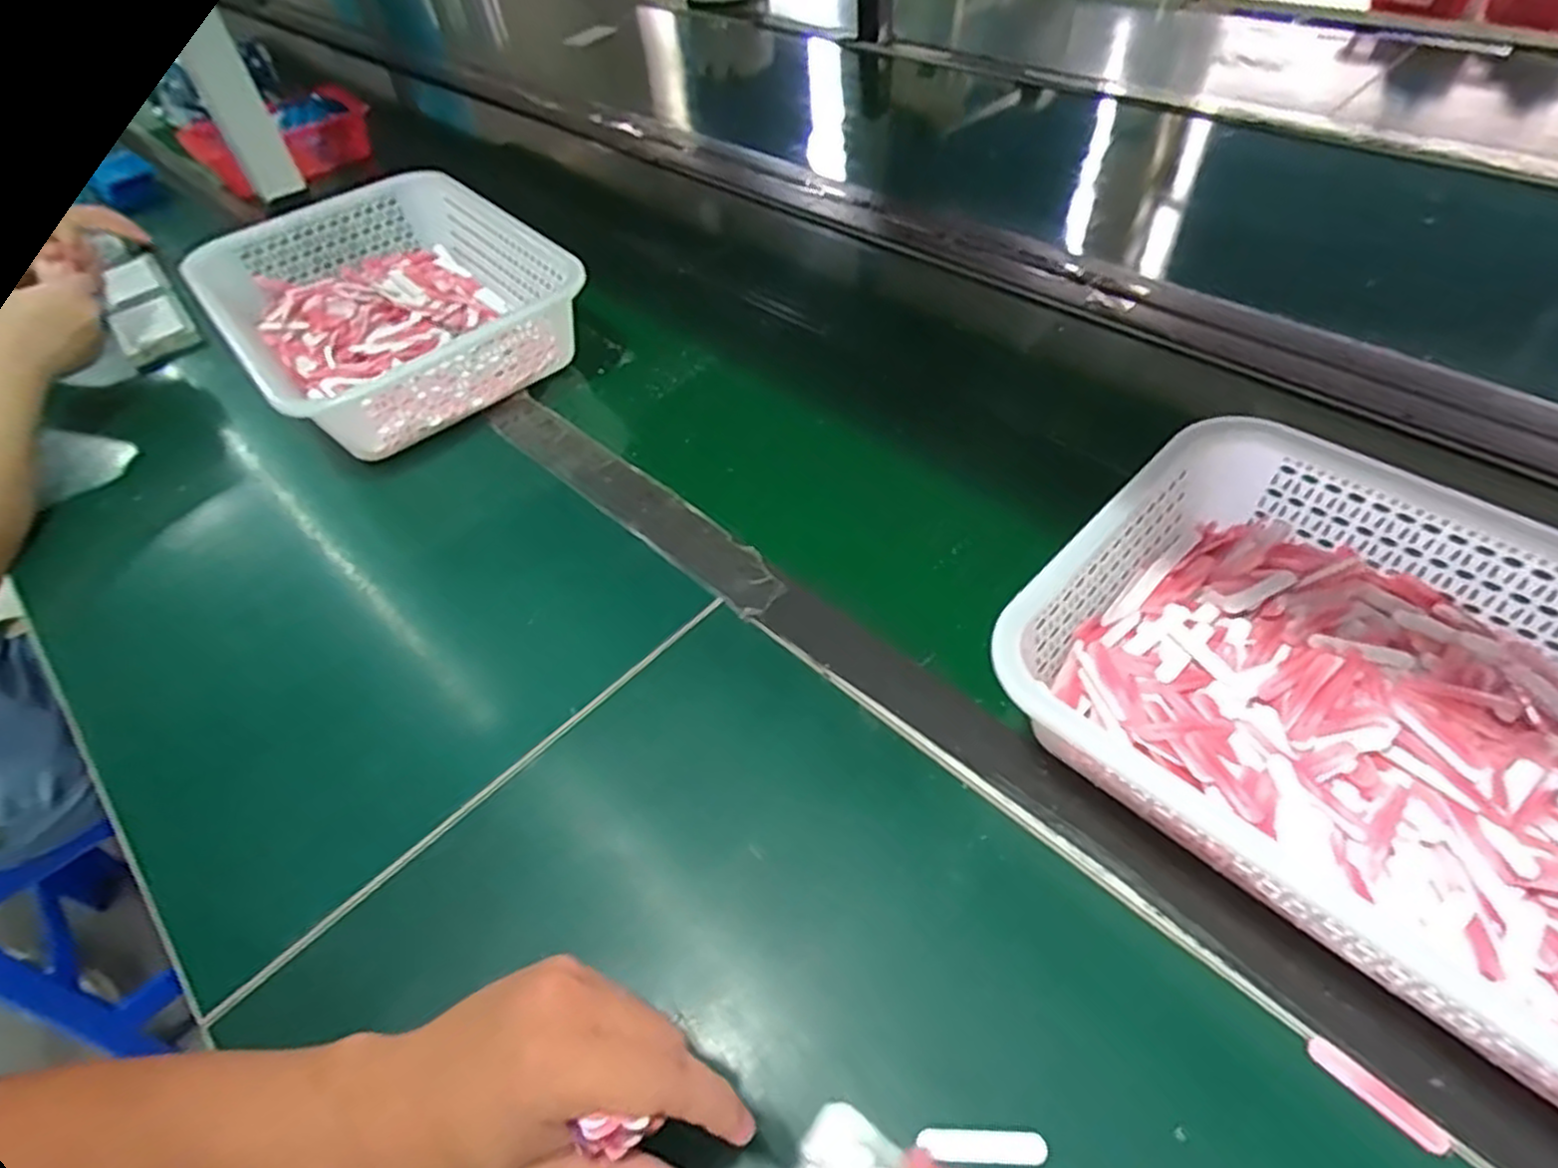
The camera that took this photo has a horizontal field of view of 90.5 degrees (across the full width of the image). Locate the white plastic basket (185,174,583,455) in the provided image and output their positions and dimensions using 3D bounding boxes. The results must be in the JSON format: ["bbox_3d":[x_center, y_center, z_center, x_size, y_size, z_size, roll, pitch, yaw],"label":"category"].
[{"bbox_3d":[-0.358,-0.260,0.719,0.264,0.080,0.344,-35,55,-22],"label":"white plastic basket"}]

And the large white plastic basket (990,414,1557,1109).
[{"bbox_3d":[0.315,0.069,0.378,0.254,0.079,0.357,-39,57,-24],"label":"large white plastic basket"}]

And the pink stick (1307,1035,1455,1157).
[{"bbox_3d":[0.245,0.209,0.316,0.012,0.004,0.052,-38,56,-24],"label":"pink stick"}]

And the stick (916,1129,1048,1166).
[{"bbox_3d":[0.083,0.230,0.316,0.051,0.004,0.011,2,33,1],"label":"stick"}]

